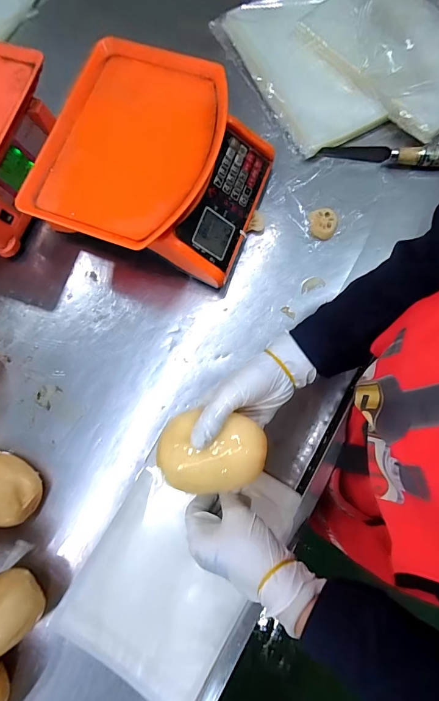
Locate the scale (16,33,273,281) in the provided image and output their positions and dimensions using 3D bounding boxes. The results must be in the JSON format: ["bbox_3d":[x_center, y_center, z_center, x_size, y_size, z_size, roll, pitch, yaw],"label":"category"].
[{"bbox_3d":[-0.093,-0.260,0.523,0.292,0.122,0.278,19,81,7],"label":"scale"}]

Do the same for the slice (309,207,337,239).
[{"bbox_3d":[0.161,-0.200,0.557,0.043,0.012,0.051,12,80,6],"label":"slice"}]

